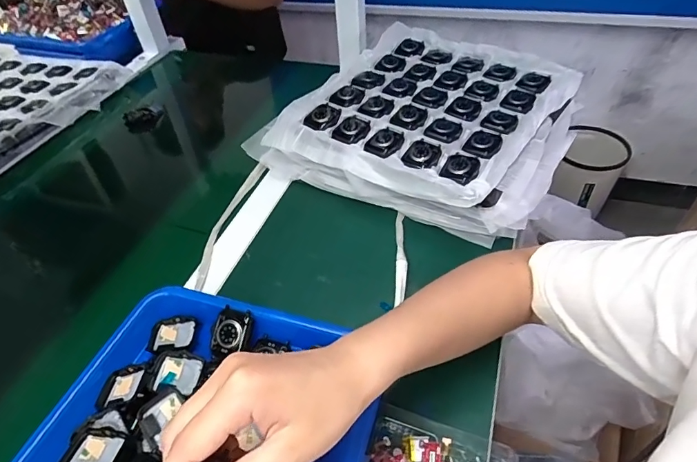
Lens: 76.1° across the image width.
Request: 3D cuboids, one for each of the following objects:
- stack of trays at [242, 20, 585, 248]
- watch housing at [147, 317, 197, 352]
[{"bbox_3d":[0.087,-0.142,0.570,0.349,0.073,0.284,28,61,25],"label":"stack of trays"},{"bbox_3d":[-0.164,0.097,0.416,0.040,0.009,0.033,-4,46,2],"label":"watch housing"}]

